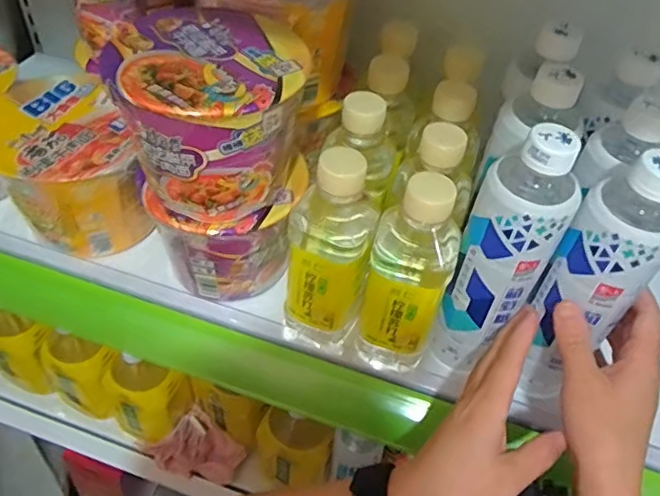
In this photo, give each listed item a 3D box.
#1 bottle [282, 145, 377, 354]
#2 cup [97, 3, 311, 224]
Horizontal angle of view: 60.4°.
[{"bbox_3d":[-0.001,0.005,0.427,0.060,0.171,0.053,10,48,2],"label":"bottle"},{"bbox_3d":[-0.084,-0.092,0.412,0.115,0.110,0.129,-10,50,-15],"label":"cup"}]

